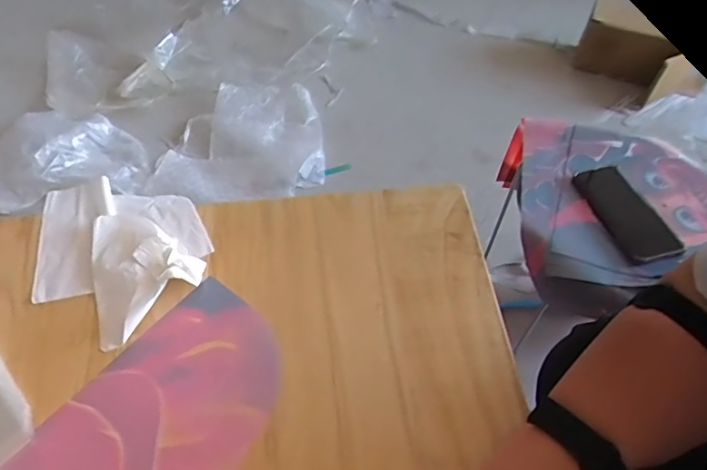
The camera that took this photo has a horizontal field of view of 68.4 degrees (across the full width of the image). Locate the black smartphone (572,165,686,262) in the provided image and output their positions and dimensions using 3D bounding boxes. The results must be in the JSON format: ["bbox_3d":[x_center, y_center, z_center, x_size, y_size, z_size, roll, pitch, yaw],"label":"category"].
[{"bbox_3d":[0.379,-0.033,0.721,0.081,0.013,0.167,-14,54,-9],"label":"black smartphone"}]

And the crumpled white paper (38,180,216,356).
[{"bbox_3d":[-0.269,0.006,0.591,0.179,0.031,0.220,-38,62,-24],"label":"crumpled white paper"}]

